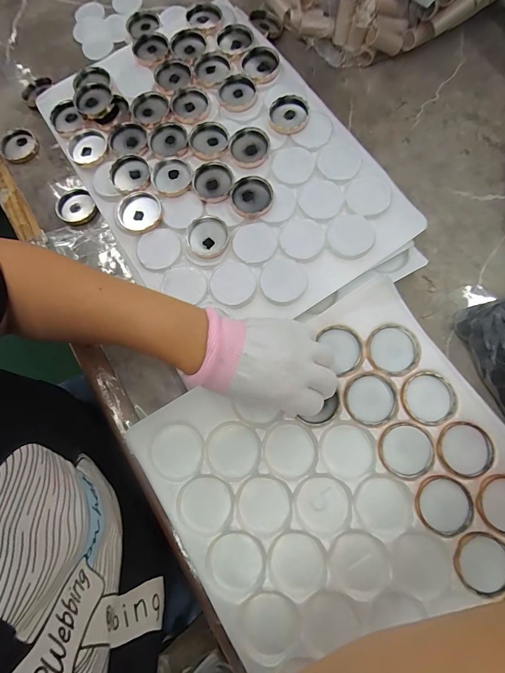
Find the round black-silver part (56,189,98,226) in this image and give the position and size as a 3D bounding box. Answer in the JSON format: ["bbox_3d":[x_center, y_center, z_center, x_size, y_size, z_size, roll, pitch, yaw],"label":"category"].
[{"bbox_3d":[-0.224,-0.165,0.432,0.048,0.014,0.051,-1,78,4],"label":"round black-silver part"}]

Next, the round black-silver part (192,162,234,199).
[{"bbox_3d":[-0.045,-0.184,0.400,0.046,0.004,0.046,-1,78,4],"label":"round black-silver part"}]

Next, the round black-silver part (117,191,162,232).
[{"bbox_3d":[-0.132,-0.144,0.396,0.049,0.005,0.048,-1,78,4],"label":"round black-silver part"}]

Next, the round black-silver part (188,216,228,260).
[{"bbox_3d":[-0.050,-0.113,0.387,0.045,0.006,0.047,-1,78,4],"label":"round black-silver part"}]

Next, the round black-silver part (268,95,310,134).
[{"bbox_3d":[0.044,-0.270,0.413,0.045,0.011,0.047,-1,78,4],"label":"round black-silver part"}]

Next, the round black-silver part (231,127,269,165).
[{"bbox_3d":[-0.004,-0.228,0.404,0.043,0.009,0.045,-1,78,4],"label":"round black-silver part"}]

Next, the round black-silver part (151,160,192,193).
[{"bbox_3d":[-0.096,-0.190,0.407,0.047,0.009,0.047,-1,78,4],"label":"round black-silver part"}]

